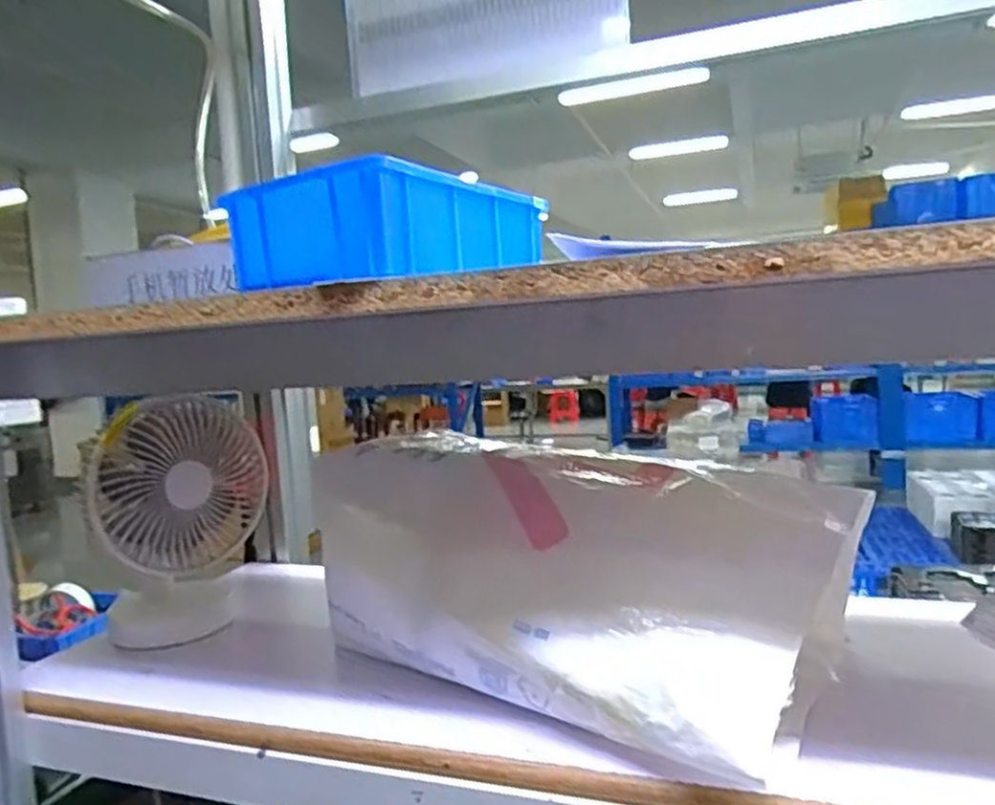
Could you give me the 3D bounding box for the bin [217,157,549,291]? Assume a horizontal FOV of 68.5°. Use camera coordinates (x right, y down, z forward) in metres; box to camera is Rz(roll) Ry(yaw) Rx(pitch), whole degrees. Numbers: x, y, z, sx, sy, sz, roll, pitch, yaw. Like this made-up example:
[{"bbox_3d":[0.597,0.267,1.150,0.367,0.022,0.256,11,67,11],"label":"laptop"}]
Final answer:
[{"bbox_3d":[-0.067,-0.109,0.487,0.123,0.059,0.183,-1,5,34],"label":"bin"}]

